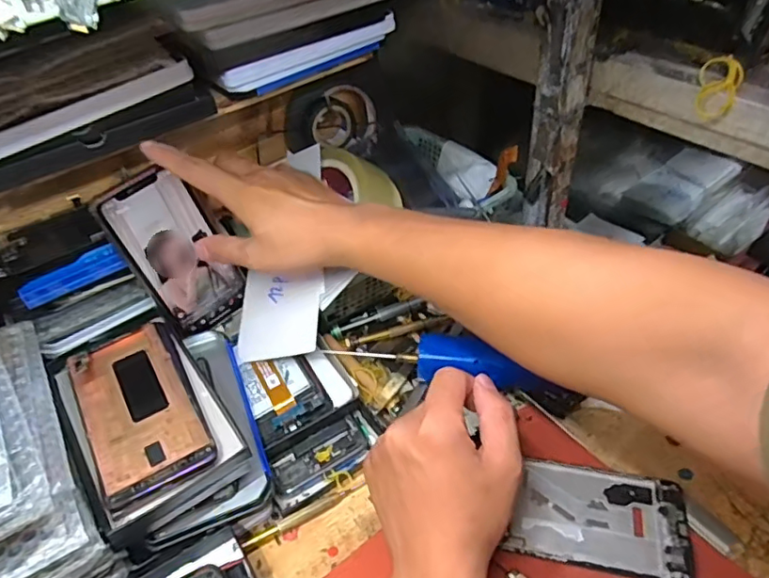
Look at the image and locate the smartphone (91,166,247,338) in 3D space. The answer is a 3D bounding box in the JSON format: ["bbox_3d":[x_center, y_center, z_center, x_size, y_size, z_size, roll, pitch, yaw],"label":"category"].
[{"bbox_3d":[-0.172,-0.029,0.479,0.074,0.145,0.004,-37,36,-22],"label":"smartphone"}]

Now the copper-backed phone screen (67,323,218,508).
[{"bbox_3d":[-0.180,0.085,0.416,0.075,0.012,0.149,-25,47,-21],"label":"copper-backed phone screen"}]

